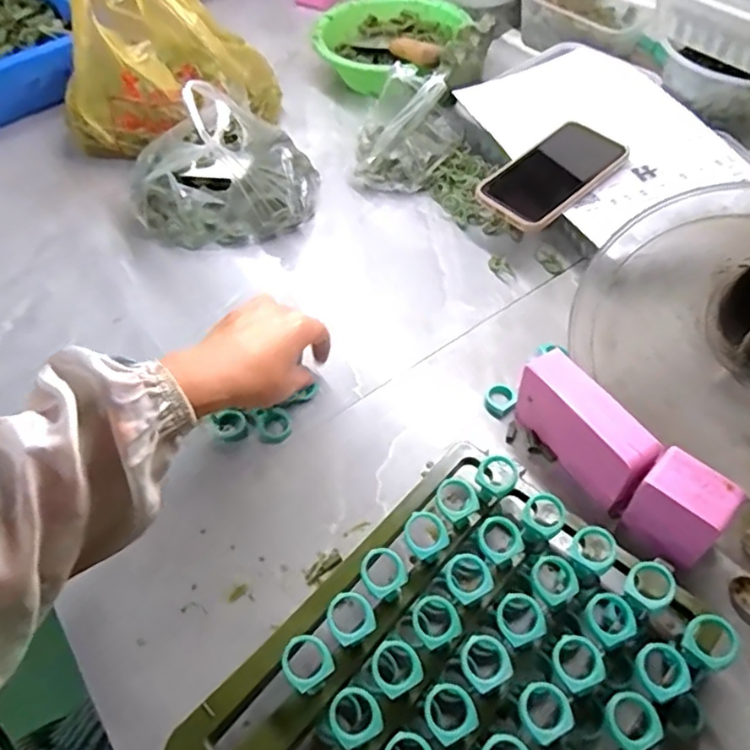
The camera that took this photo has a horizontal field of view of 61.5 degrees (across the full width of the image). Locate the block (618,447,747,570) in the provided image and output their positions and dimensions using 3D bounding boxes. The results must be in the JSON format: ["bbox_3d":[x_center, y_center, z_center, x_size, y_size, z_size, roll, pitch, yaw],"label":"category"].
[{"bbox_3d":[0.203,0.091,0.424,0.046,0.062,0.057,-39,61,-22],"label":"block"}]

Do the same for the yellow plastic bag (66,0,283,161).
[{"bbox_3d":[-0.250,-0.387,0.713,0.247,0.195,0.158,-16,55,-8],"label":"yellow plastic bag"}]

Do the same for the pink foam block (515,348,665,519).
[{"bbox_3d":[0.152,0.038,0.460,0.041,0.058,0.113,-32,58,-18],"label":"pink foam block"}]

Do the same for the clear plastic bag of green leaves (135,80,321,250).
[{"bbox_3d":[-0.152,-0.203,0.635,0.192,0.138,0.104,-17,55,-9],"label":"clear plastic bag of green leaves"}]

